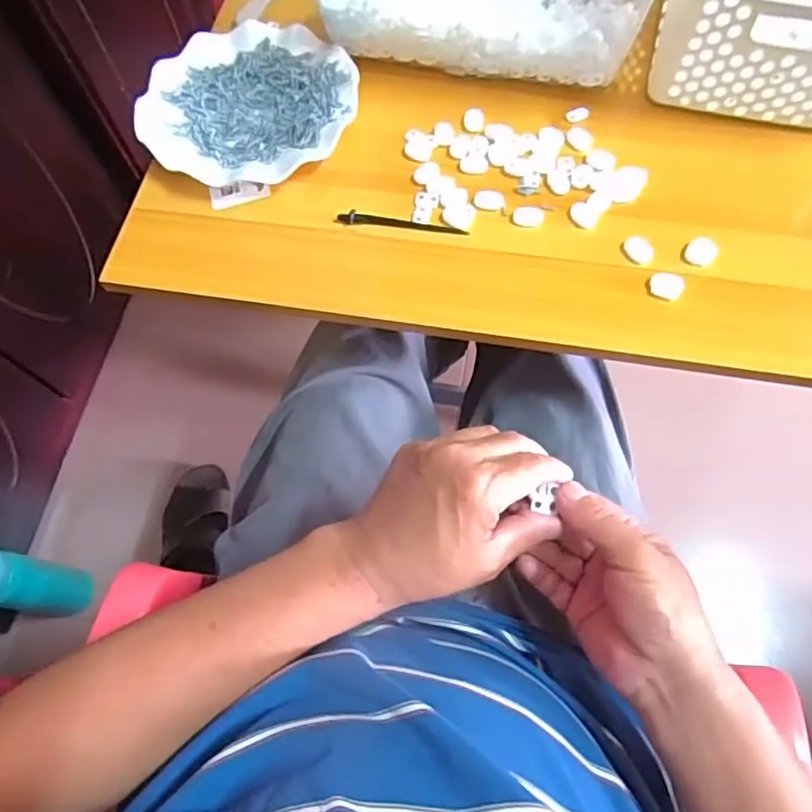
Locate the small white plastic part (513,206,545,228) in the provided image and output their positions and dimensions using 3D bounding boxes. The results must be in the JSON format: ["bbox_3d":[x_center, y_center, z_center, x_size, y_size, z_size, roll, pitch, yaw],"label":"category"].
[{"bbox_3d":[0.098,-0.152,0.490,0.024,0.006,0.016,-1,67,2],"label":"small white plastic part"}]

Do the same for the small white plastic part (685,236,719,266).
[{"bbox_3d":[0.227,-0.119,0.468,0.021,0.012,0.018,34,72,16],"label":"small white plastic part"}]

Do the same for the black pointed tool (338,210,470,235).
[{"bbox_3d":[-0.003,-0.148,0.495,0.103,0.010,0.007,5,67,5],"label":"black pointed tool"}]

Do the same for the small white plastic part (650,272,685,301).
[{"bbox_3d":[0.193,-0.089,0.453,0.024,0.014,0.013,23,70,12],"label":"small white plastic part"}]

